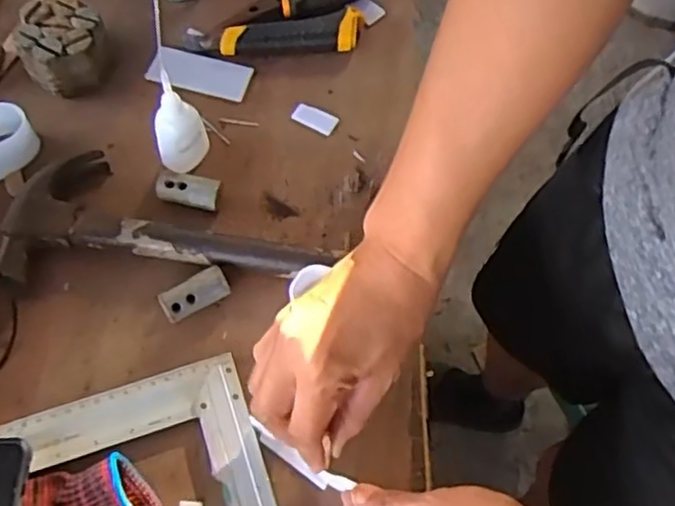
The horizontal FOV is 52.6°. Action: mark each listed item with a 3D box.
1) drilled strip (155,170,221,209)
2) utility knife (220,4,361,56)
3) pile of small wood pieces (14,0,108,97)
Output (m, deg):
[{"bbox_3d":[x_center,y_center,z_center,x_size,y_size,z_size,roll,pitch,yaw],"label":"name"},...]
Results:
[{"bbox_3d":[-0.122,-0.051,0.561,0.048,0.021,0.023,10,66,2],"label":"drilled strip"},{"bbox_3d":[-0.043,-0.204,0.638,0.131,0.017,0.037,-8,66,-6],"label":"utility knife"},{"bbox_3d":[-0.240,-0.182,0.604,0.071,0.052,0.071,-12,67,-8],"label":"pile of small wood pieces"}]

